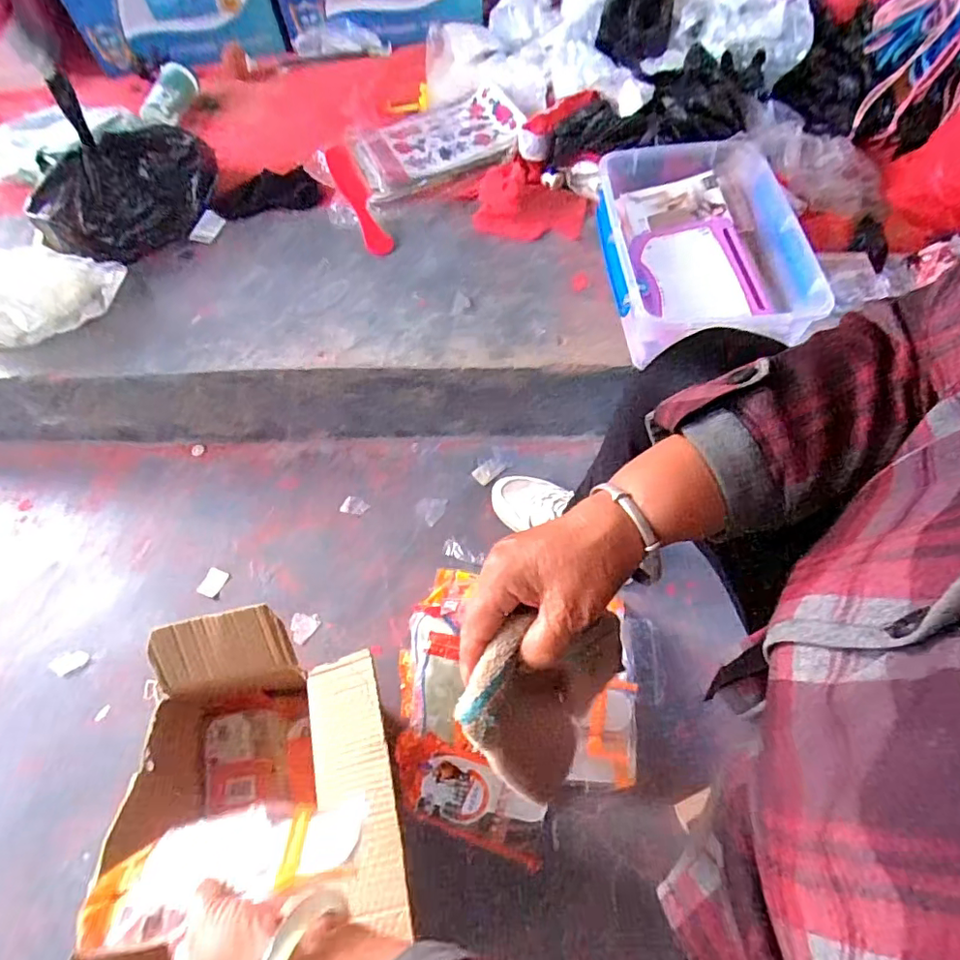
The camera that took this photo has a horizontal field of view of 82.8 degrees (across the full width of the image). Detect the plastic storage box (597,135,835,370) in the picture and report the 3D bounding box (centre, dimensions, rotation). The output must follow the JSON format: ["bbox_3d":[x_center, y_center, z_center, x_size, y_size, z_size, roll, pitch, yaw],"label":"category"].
[{"bbox_3d":[0.316,-0.341,0.790,0.268,0.106,0.397,-4,58,2],"label":"plastic storage box"}]

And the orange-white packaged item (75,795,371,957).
[{"bbox_3d":[-0.174,0.263,0.378,0.182,0.013,0.089,-13,15,-5],"label":"orange-white packaged item"}]

